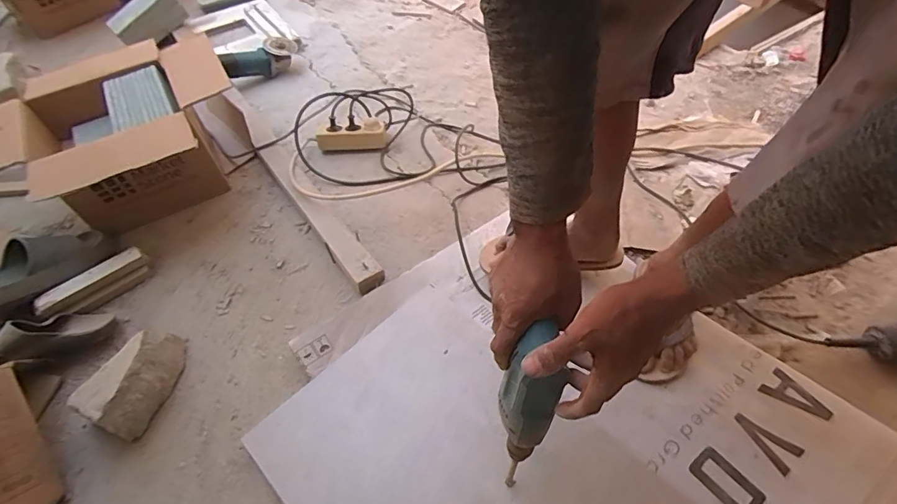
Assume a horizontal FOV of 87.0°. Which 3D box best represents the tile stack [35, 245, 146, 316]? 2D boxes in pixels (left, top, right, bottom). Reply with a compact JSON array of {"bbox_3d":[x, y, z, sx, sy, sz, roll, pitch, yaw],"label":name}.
[{"bbox_3d":[-0.645,0.065,0.868,0.031,0.068,0.180,37,63,27],"label":"tile stack"}]

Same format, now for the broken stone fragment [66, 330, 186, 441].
[{"bbox_3d":[-0.477,0.197,0.736,0.075,0.103,0.157,20,56,17],"label":"broken stone fragment"}]

